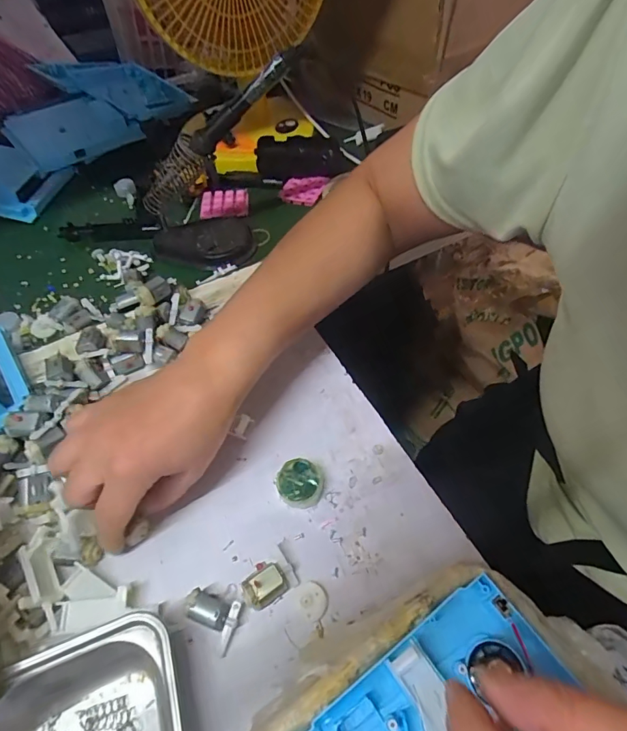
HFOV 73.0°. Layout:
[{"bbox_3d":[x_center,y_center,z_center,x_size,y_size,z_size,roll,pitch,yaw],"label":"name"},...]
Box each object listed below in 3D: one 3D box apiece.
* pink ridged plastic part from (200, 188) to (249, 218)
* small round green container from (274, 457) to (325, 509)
[{"bbox_3d":[-0.112,-0.207,0.532,0.058,0.006,0.047,-6,54,-1],"label":"pink ridged plastic part"},{"bbox_3d":[-0.010,0.088,0.316,0.033,0.018,0.033,-1,54,2],"label":"small round green container"}]

